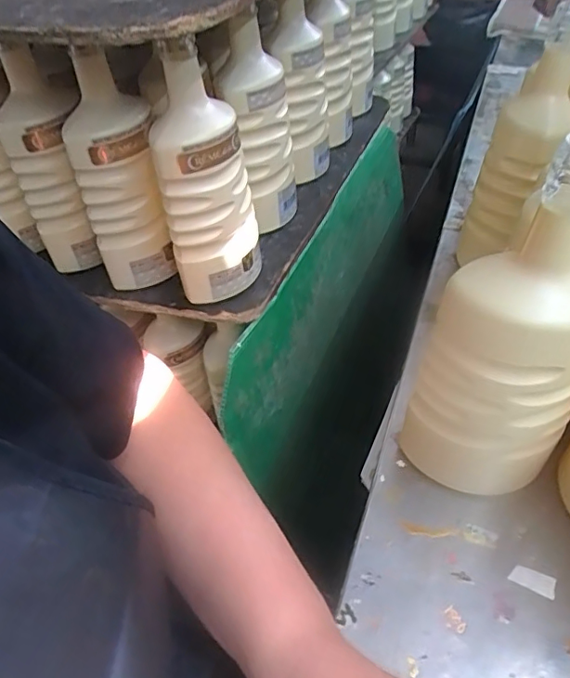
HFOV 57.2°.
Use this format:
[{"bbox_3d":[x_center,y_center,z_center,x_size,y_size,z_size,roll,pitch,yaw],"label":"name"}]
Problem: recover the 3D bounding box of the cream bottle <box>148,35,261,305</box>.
[{"bbox_3d":[-0.070,-0.134,0.473,0.065,0.215,0.065,7,46,13],"label":"cream bottle"}]

